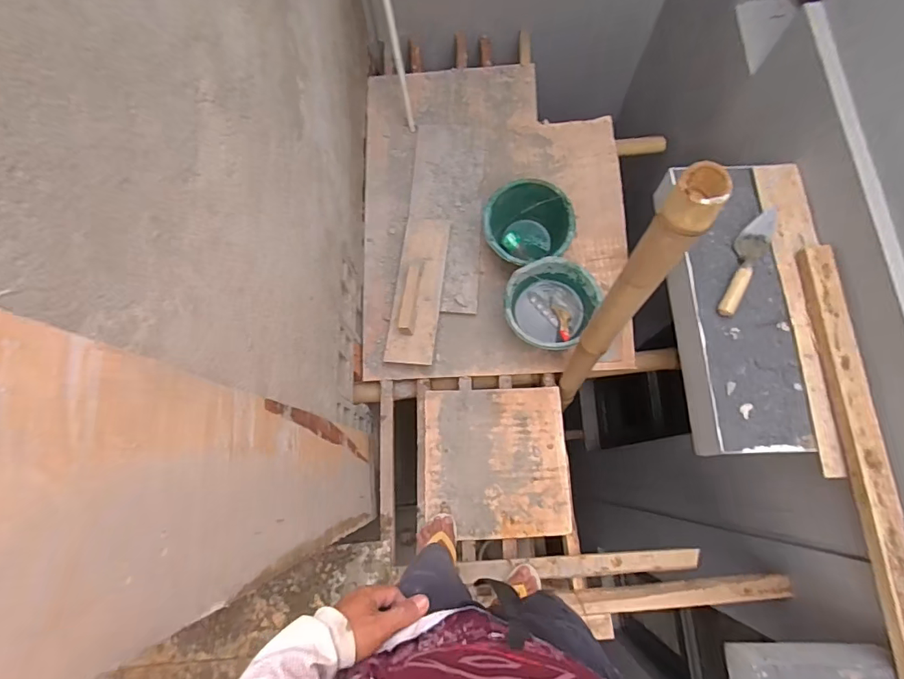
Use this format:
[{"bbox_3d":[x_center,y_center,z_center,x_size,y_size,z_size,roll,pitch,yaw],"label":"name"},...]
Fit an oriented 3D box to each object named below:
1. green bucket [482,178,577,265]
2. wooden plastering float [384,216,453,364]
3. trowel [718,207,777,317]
[{"bbox_3d":[0.237,-0.344,1.495,0.264,0.192,0.229,41,80,12],"label":"green bucket"},{"bbox_3d":[-0.106,-0.166,1.517,0.153,0.074,0.497,6,75,3],"label":"wooden plastering float"},{"bbox_3d":[0.688,-0.188,1.109,0.069,0.062,0.293,31,78,10],"label":"trowel"}]

